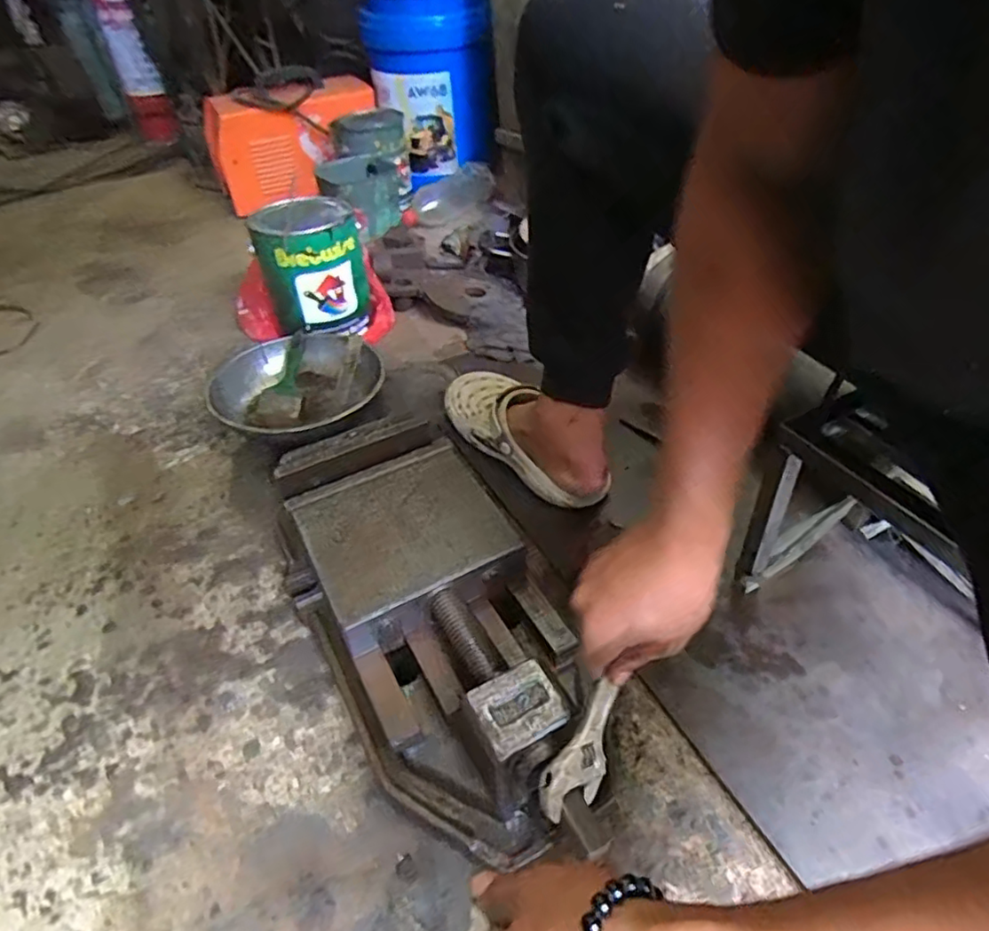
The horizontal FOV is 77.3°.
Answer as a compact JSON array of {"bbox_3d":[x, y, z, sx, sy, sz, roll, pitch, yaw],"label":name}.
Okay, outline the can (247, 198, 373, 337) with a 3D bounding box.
[{"bbox_3d":[-0.297,-0.320,1.005,0.174,0.173,0.156,-15,41,-13],"label":"can"}]

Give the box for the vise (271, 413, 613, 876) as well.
[{"bbox_3d":[-0.061,0.122,0.578,0.210,0.132,0.442,-21,52,-16],"label":"vise"}]

